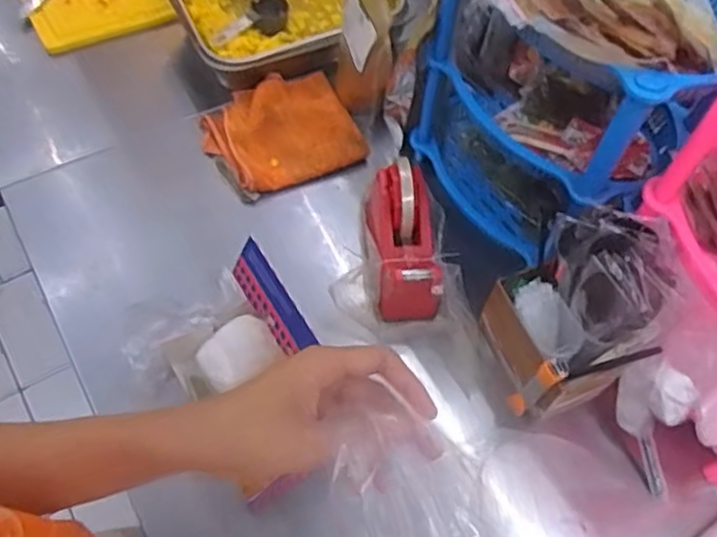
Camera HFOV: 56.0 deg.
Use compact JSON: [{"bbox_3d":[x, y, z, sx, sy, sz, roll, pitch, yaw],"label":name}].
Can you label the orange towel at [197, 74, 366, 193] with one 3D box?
[{"bbox_3d":[-0.100,-0.179,0.879,0.185,0.023,0.169,-21,63,-16],"label":"orange towel"}]

